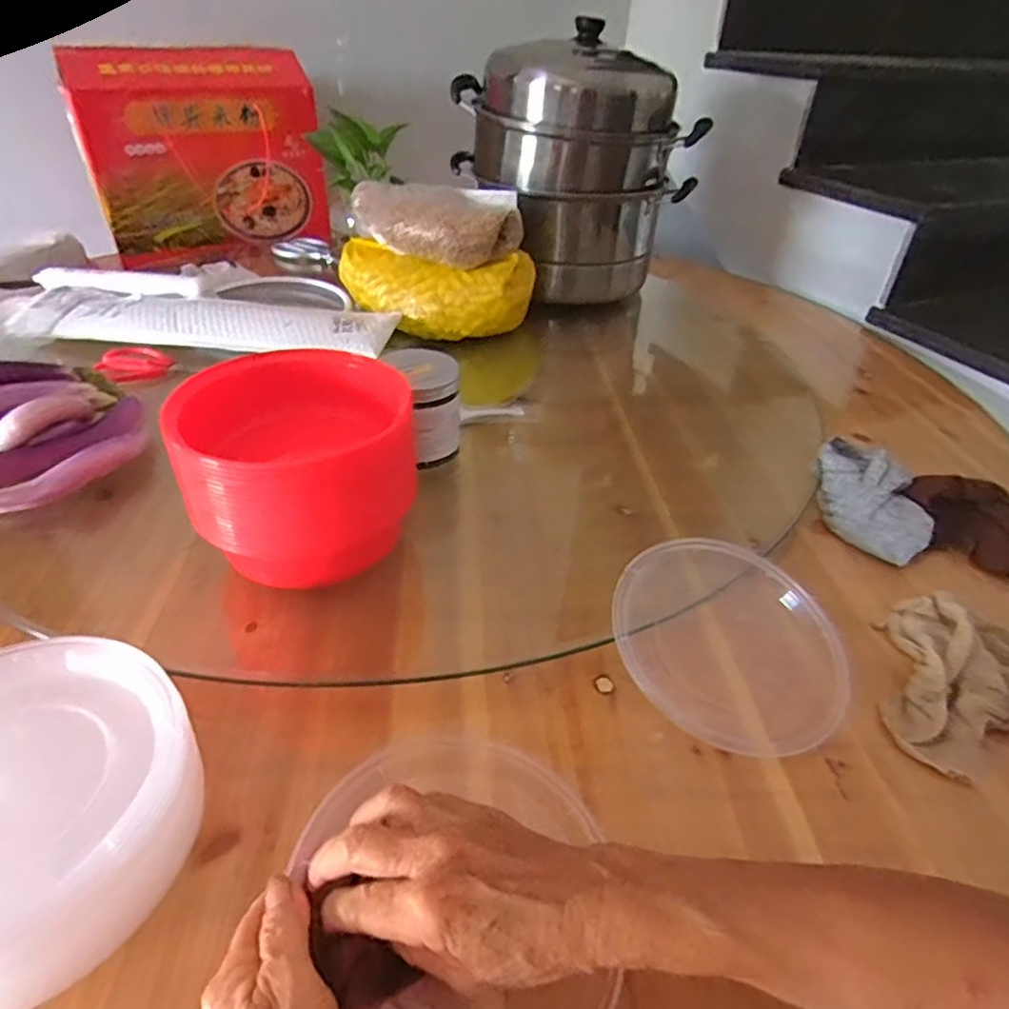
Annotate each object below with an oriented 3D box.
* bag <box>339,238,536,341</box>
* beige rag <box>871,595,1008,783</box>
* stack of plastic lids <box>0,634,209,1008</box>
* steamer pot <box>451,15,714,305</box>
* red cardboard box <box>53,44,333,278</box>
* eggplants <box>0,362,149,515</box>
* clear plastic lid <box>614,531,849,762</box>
[{"bbox_3d":[-0.094,-0.289,0.849,0.257,0.093,0.109,3,38,0],"label":"bag"},{"bbox_3d":[0.340,0.127,0.452,0.121,0.035,0.153,14,39,15],"label":"beige rag"},{"bbox_3d":[-0.258,0.162,0.335,0.176,0.068,0.171,-24,46,-32],"label":"stack of plastic lids"},{"bbox_3d":[0.100,-0.518,0.992,0.292,0.321,0.273,-13,40,-19],"label":"steamer pot"},{"bbox_3d":[-0.523,-0.610,1.127,0.376,0.317,0.136,-12,40,-18],"label":"red cardboard box"},{"bbox_3d":[-0.459,-0.060,0.569,0.232,0.101,0.164,-24,45,-30],"label":"eggplants"},{"bbox_3d":[0.164,0.098,0.468,0.163,0.016,0.166,-30,65,-30],"label":"clear plastic lid"}]

